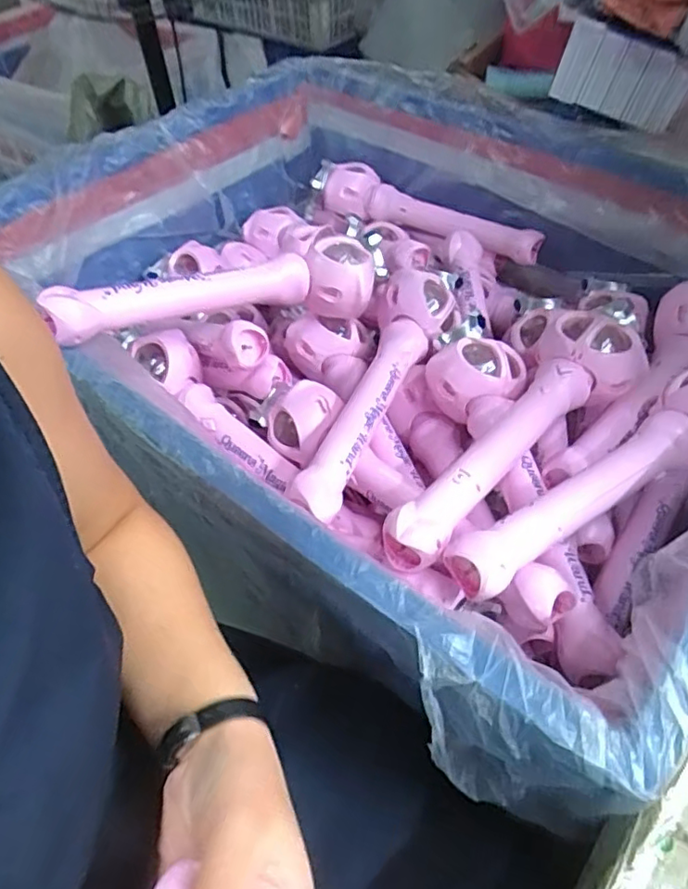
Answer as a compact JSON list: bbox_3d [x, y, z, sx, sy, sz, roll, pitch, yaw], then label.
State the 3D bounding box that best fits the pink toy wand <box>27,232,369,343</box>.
[{"bbox_3d":[-0.112,-0.143,0.572,0.314,0.068,0.065,-16,50,-27],"label":"pink toy wand"}]

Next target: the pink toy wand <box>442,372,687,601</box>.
[{"bbox_3d":[0.219,0.020,0.474,0.324,0.052,0.077,-30,55,-20],"label":"pink toy wand"}]

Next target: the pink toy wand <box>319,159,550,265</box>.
[{"bbox_3d":[0.106,-0.325,0.843,0.337,0.070,0.058,25,56,22],"label":"pink toy wand"}]

